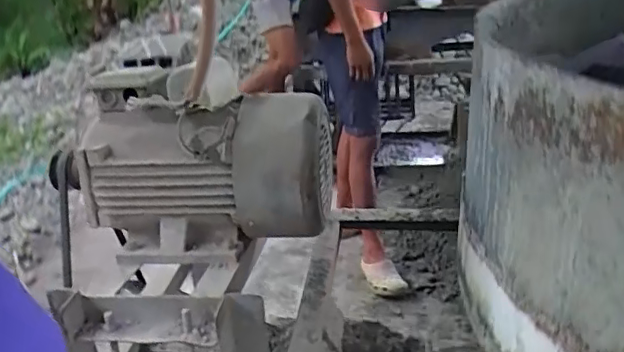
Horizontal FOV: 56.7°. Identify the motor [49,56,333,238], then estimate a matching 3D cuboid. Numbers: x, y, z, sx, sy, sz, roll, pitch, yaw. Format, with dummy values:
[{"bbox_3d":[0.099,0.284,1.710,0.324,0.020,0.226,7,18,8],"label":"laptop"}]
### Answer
[{"bbox_3d":[-0.198,-0.034,1.001,0.426,0.274,0.260,2,25,12],"label":"motor"}]

